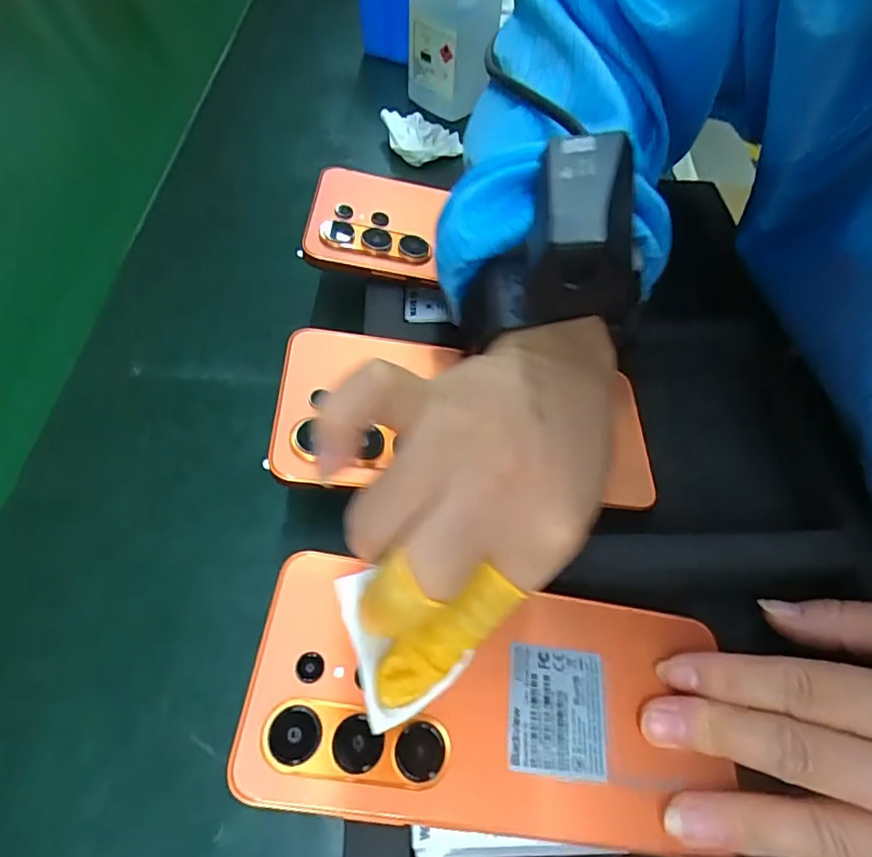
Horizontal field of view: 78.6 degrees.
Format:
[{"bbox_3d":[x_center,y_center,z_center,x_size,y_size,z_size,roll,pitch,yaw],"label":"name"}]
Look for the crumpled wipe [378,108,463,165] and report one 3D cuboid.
[{"bbox_3d":[-0.009,-0.220,0.396,0.052,0.023,0.053,-11,60,-7],"label":"crumpled wipe"}]

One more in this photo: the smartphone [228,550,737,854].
[{"bbox_3d":[0.021,0.092,0.184,0.161,0.006,0.078,8,59,-9],"label":"smartphone"}]

